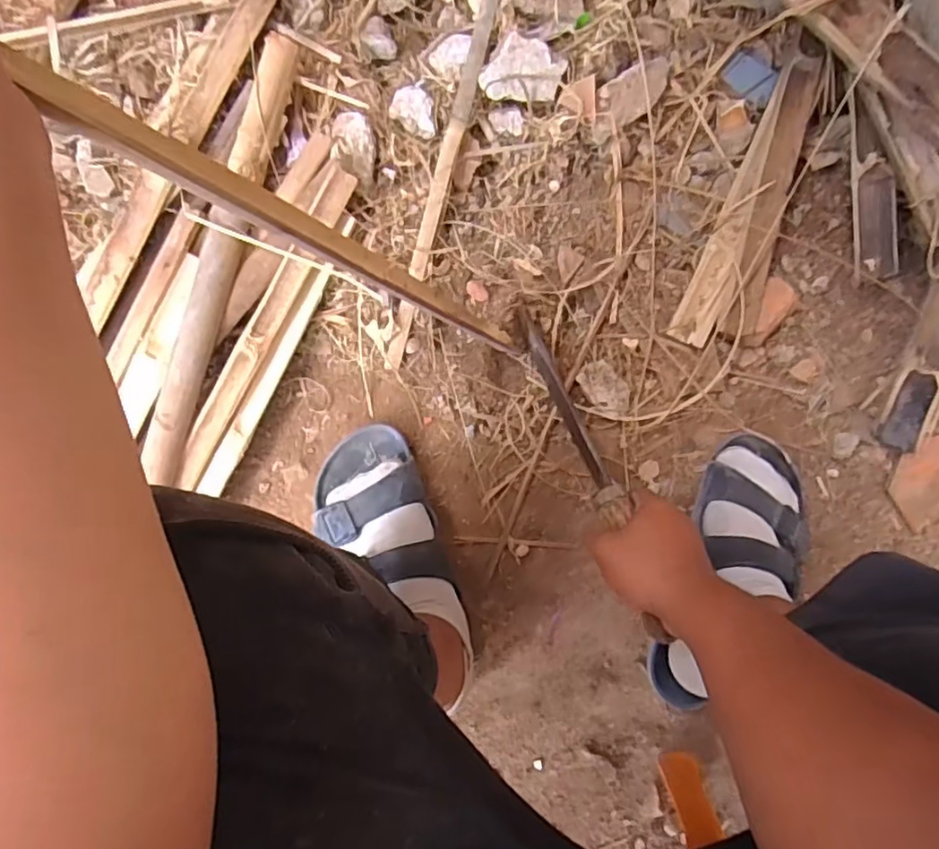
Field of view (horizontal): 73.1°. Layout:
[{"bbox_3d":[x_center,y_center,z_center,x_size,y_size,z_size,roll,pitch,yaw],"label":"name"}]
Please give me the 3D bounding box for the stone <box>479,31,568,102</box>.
[{"bbox_3d":[0.051,-0.330,0.592,0.074,0.027,0.049,10,87,-2],"label":"stone"}]

